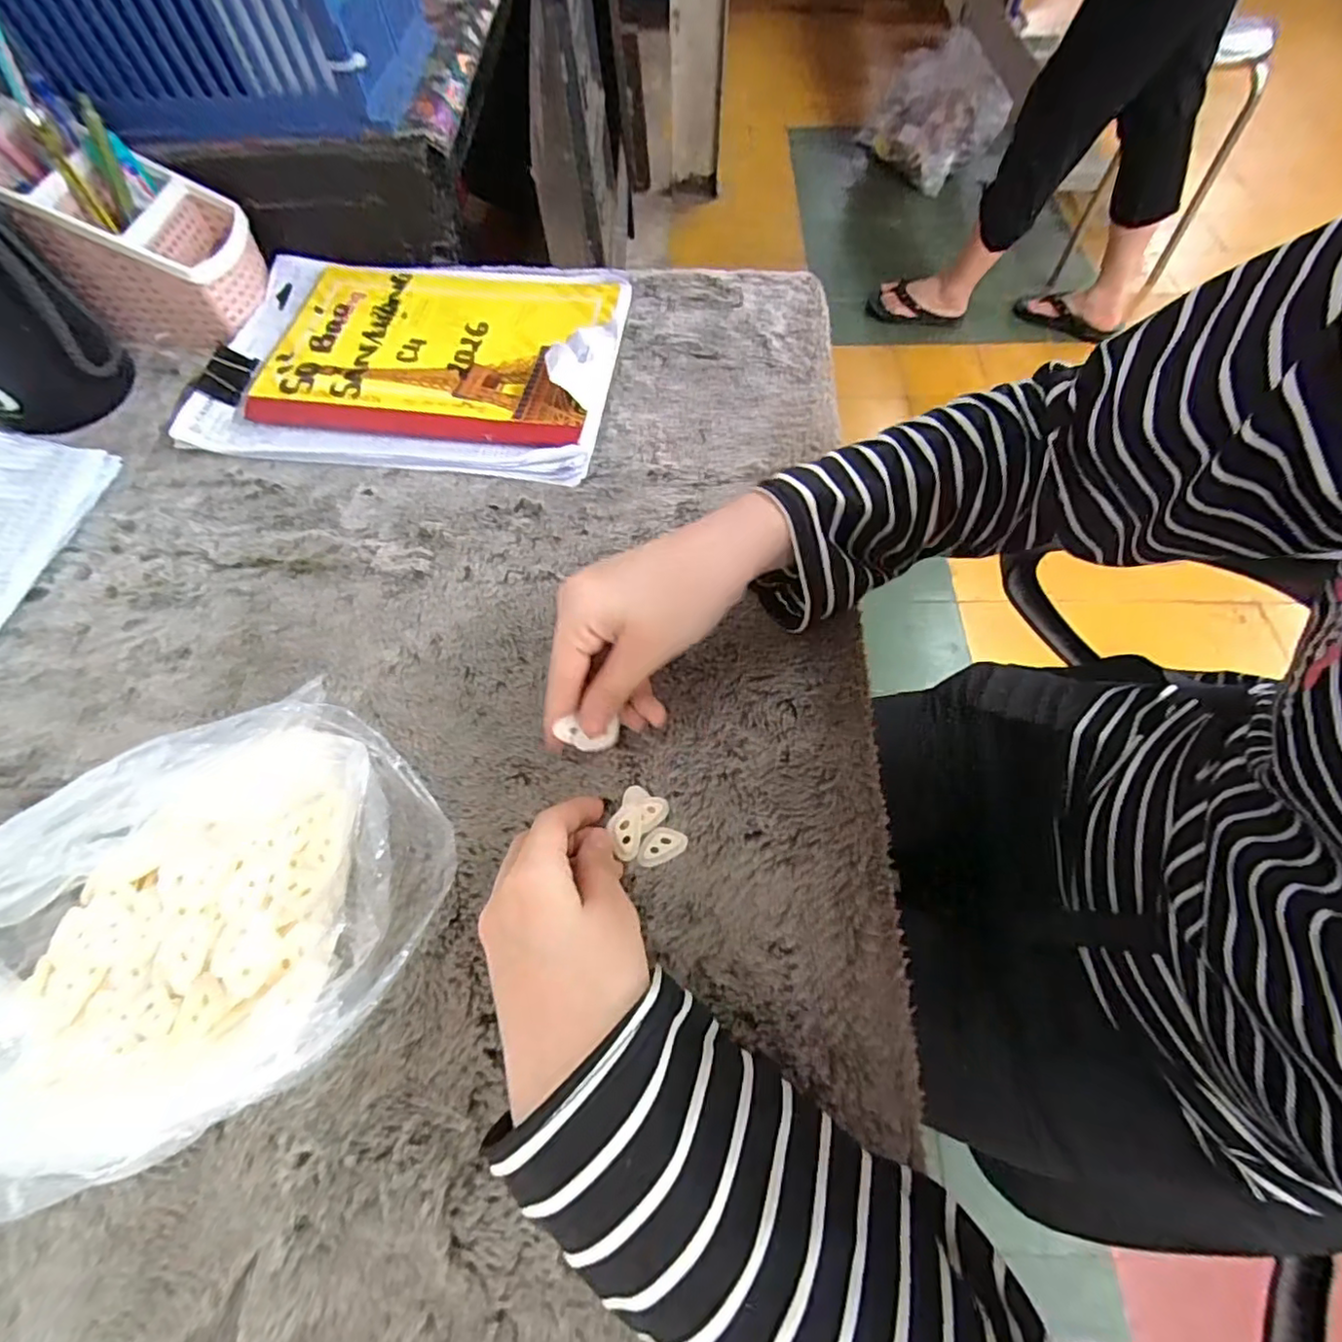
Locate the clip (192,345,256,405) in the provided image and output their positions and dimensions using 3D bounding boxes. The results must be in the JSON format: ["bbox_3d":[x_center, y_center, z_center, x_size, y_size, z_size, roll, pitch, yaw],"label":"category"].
[{"bbox_3d":[-0.334,-0.222,0.473,0.028,0.020,0.048,6,63,5],"label":"clip"}]

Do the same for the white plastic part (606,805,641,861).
[{"bbox_3d":[-0.023,0.080,0.315,0.016,0.004,0.026,3,62,3],"label":"white plastic part"}]

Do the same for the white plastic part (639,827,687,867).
[{"bbox_3d":[-0.005,0.086,0.313,0.025,0.004,0.016,-22,64,-10],"label":"white plastic part"}]

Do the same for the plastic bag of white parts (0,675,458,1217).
[{"bbox_3d":[-0.187,0.092,0.257,0.146,0.104,0.169,32,68,17],"label":"plastic bag of white parts"}]

